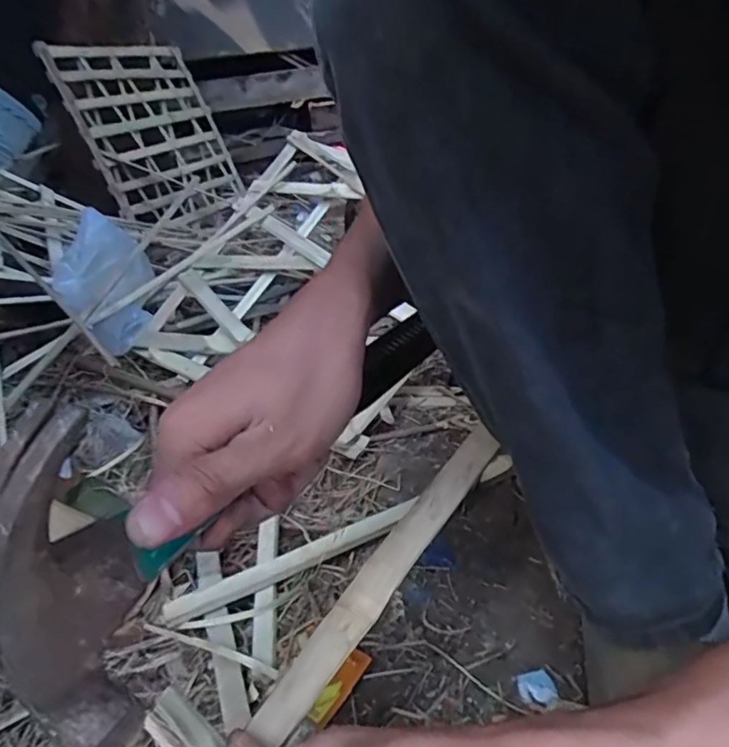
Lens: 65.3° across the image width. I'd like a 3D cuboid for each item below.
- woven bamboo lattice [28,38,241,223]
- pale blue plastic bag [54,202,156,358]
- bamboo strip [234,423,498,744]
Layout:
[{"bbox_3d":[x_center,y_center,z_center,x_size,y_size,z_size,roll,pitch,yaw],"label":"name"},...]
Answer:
[{"bbox_3d":[-0.540,-0.619,1.469,0.032,0.438,0.513,-7,27,27],"label":"woven bamboo lattice"},{"bbox_3d":[-0.385,-0.134,0.862,0.044,0.195,0.200,2,30,9],"label":"pale blue plastic bag"},{"bbox_3d":[-0.035,0.155,0.279,0.023,0.008,0.360,20,53,38],"label":"bamboo strip"}]

